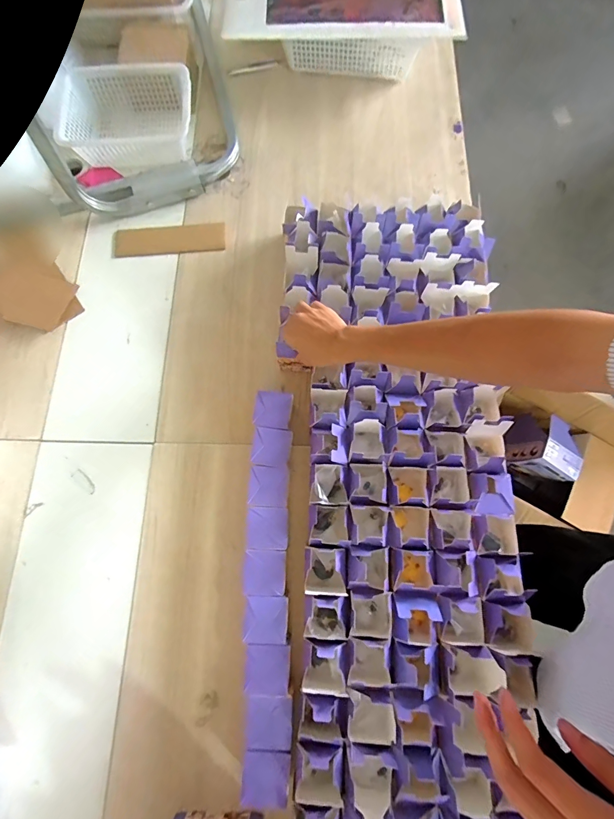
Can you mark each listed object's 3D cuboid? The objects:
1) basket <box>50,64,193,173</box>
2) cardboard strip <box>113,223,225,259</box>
[{"bbox_3d":[-0.372,-0.608,0.794,0.269,0.095,0.167,-4,73,0],"label":"basket"},{"bbox_3d":[-0.281,-0.344,0.771,0.225,0.010,0.071,-4,73,0],"label":"cardboard strip"}]

